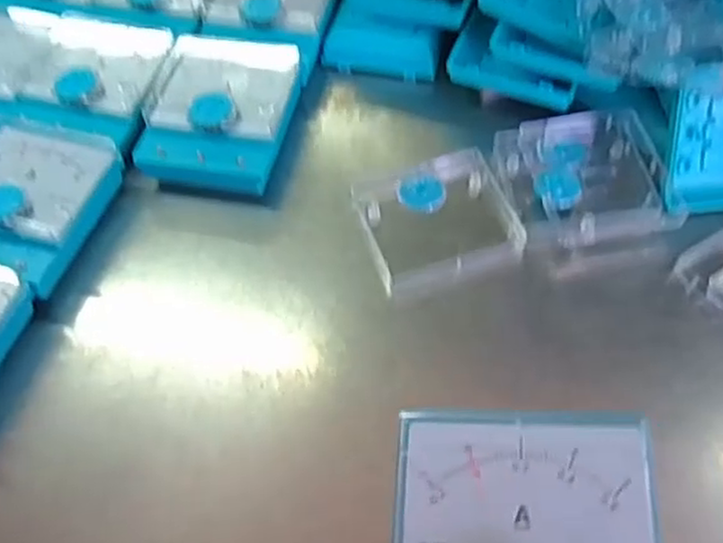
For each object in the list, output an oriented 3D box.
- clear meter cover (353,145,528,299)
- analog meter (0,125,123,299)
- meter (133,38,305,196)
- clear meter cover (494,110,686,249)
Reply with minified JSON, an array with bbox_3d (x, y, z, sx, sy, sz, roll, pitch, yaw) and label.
[{"bbox_3d":[0.052,-0.039,0.496,0.103,0.017,0.098,-16,59,-6],"label":"clear meter cover"},{"bbox_3d":[-0.231,-0.047,0.489,0.101,0.042,0.116,14,60,12],"label":"analog meter"},{"bbox_3d":[-0.103,-0.121,0.532,0.102,0.046,0.134,7,59,8],"label":"meter"},{"bbox_3d":[0.153,-0.068,0.493,0.100,0.026,0.109,-11,58,-4],"label":"clear meter cover"}]

